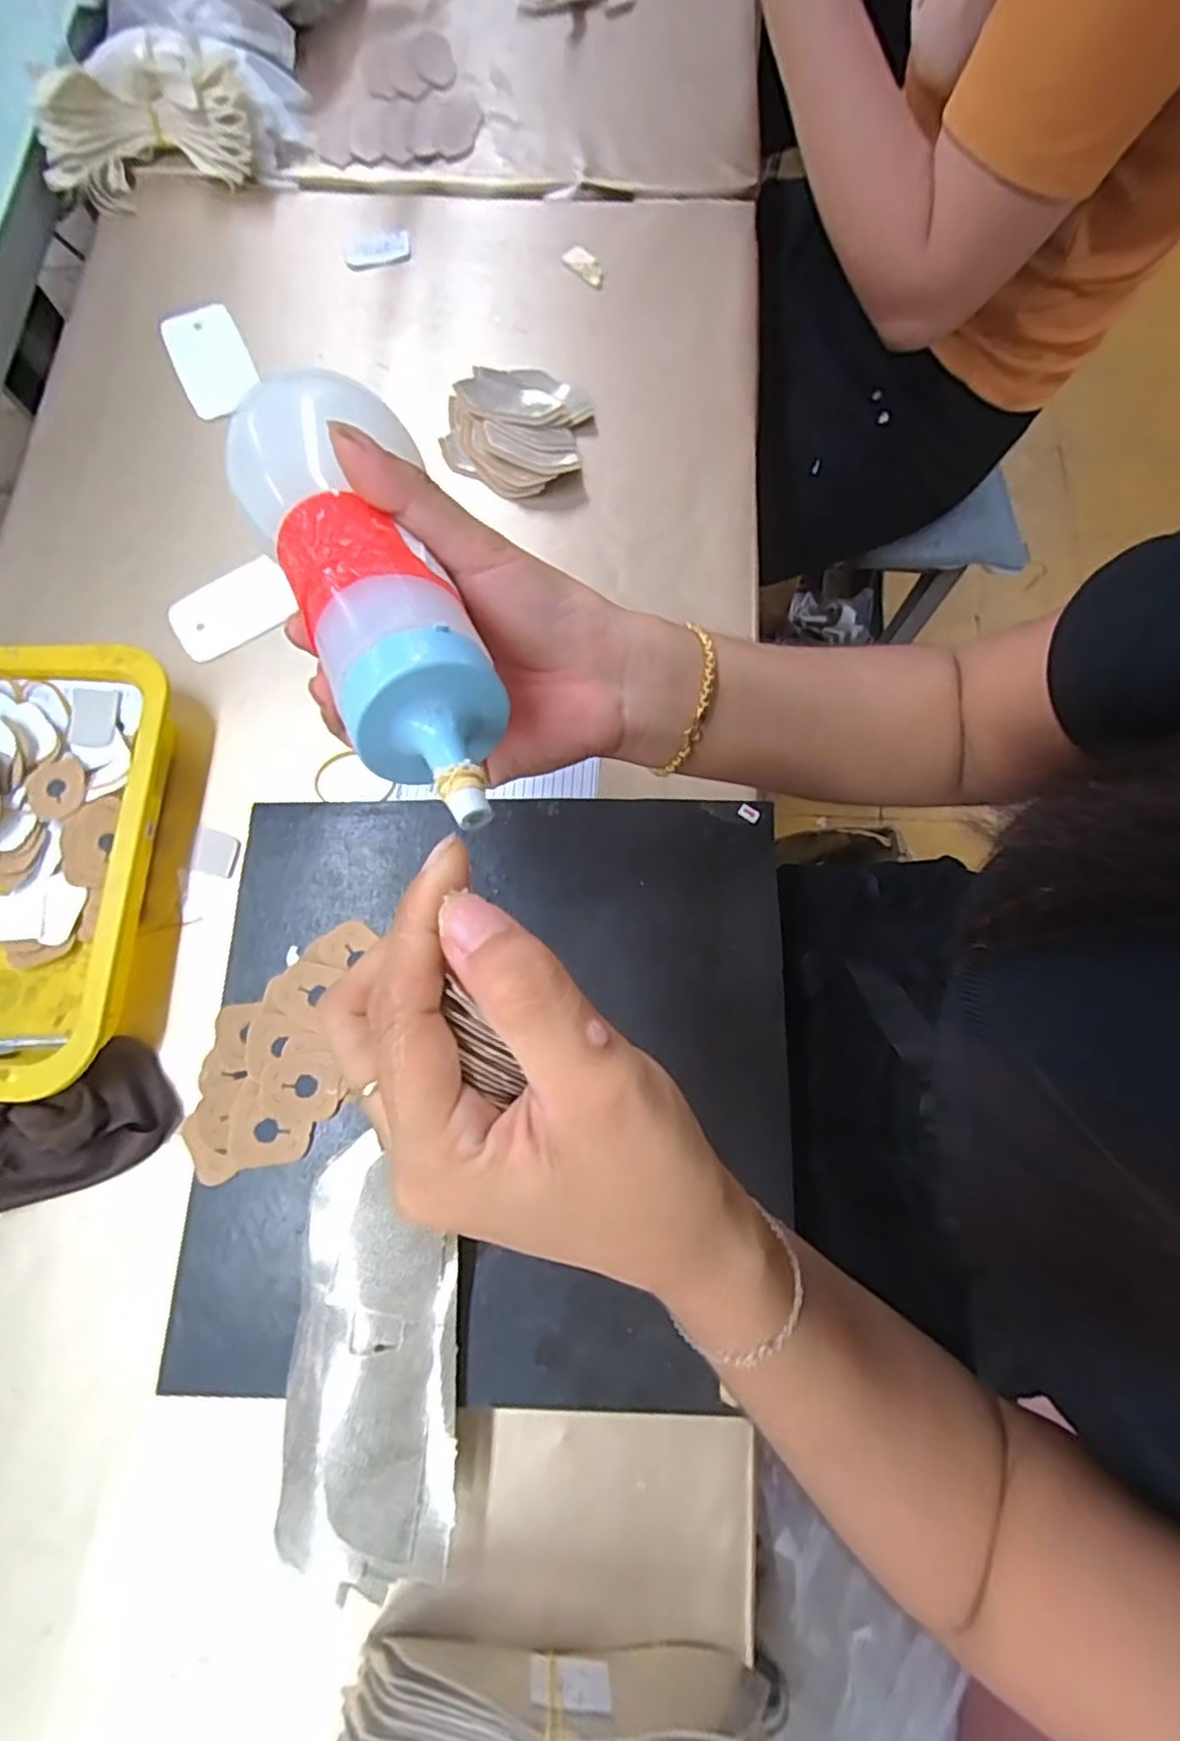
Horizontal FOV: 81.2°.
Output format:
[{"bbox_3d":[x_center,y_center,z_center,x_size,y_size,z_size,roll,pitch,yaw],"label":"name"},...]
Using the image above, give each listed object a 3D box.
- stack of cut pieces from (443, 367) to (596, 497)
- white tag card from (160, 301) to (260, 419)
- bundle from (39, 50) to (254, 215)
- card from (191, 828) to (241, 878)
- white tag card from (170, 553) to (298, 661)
[{"bbox_3d":[-0.052,-0.318,0.487,0.096,0.020,0.105,9,75,2],"label":"stack of cut pieces"},{"bbox_3d":[-0.283,-0.382,0.513,0.054,0.006,0.103,-25,77,-6],"label":"white tag card"},{"bbox_3d":[-0.341,-0.570,0.534,0.152,0.062,0.056,-12,76,-3],"label":"bundle"},{"bbox_3d":[-0.226,-0.011,0.415,0.029,0.004,0.027,13,76,3],"label":"card"},{"bbox_3d":[-0.237,-0.173,0.457,0.083,0.004,0.052,-26,77,3],"label":"white tag card"}]

